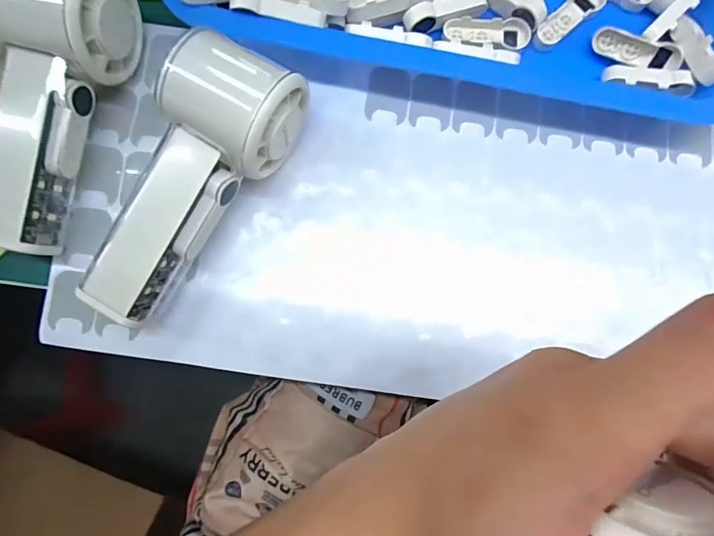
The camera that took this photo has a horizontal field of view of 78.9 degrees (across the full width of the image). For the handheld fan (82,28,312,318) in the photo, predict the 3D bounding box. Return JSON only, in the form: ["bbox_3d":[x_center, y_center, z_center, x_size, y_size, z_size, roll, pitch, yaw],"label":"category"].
[{"bbox_3d":[-0.084,-0.038,0.222,0.061,0.056,0.146,27,85,2],"label":"handheld fan"}]

